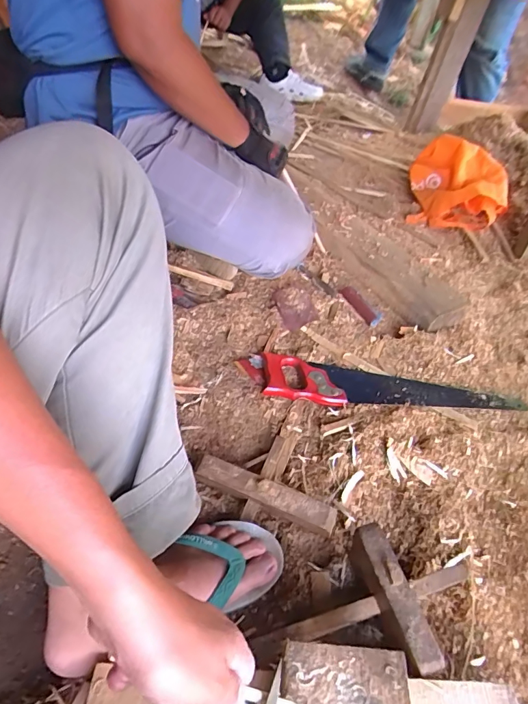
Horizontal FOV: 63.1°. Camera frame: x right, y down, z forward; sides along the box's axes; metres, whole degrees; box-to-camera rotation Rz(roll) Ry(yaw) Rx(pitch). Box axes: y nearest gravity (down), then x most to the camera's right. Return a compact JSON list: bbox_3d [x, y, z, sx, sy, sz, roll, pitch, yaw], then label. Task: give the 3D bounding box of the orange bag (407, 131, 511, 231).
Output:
[{"bbox_3d":[0.530,-0.453,1.186,0.242,0.170,0.219,14,45,8],"label":"orange bag"}]

